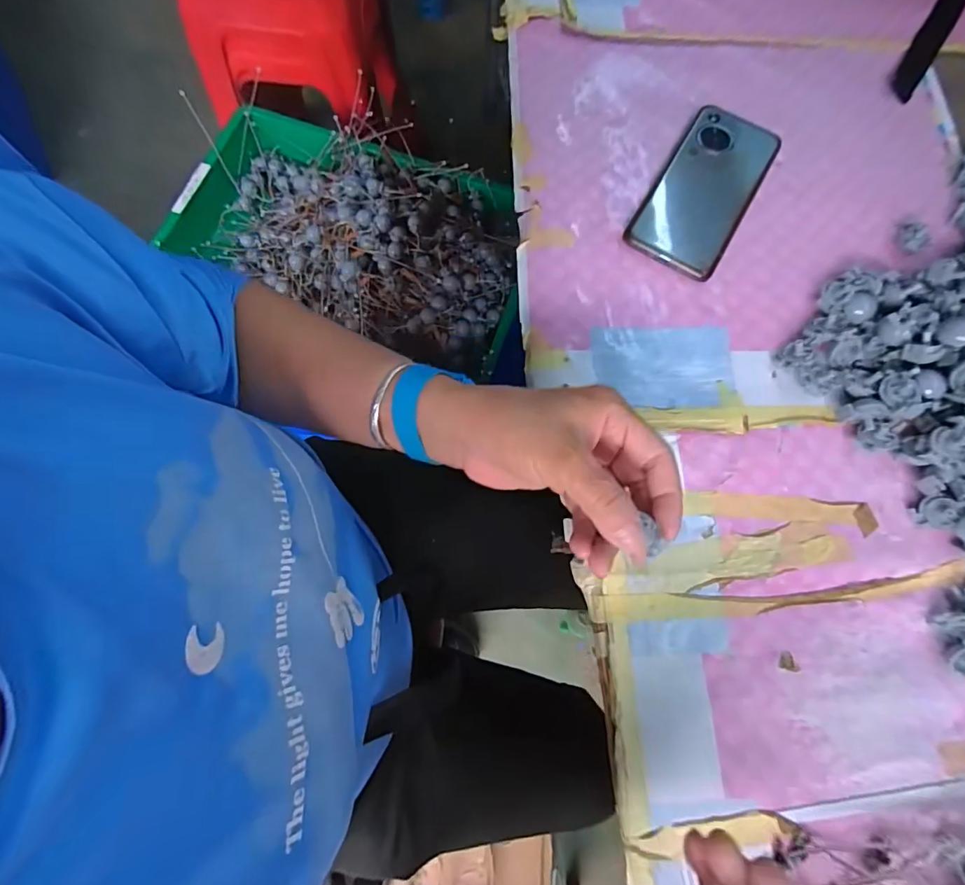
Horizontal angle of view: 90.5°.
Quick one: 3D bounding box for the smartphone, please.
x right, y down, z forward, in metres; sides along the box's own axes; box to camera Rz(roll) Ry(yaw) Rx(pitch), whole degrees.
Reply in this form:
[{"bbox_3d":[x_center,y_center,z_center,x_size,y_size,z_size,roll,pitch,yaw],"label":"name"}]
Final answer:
[{"bbox_3d":[0.187,-0.214,0.404,0.077,0.015,0.164,31,77,6],"label":"smartphone"}]

